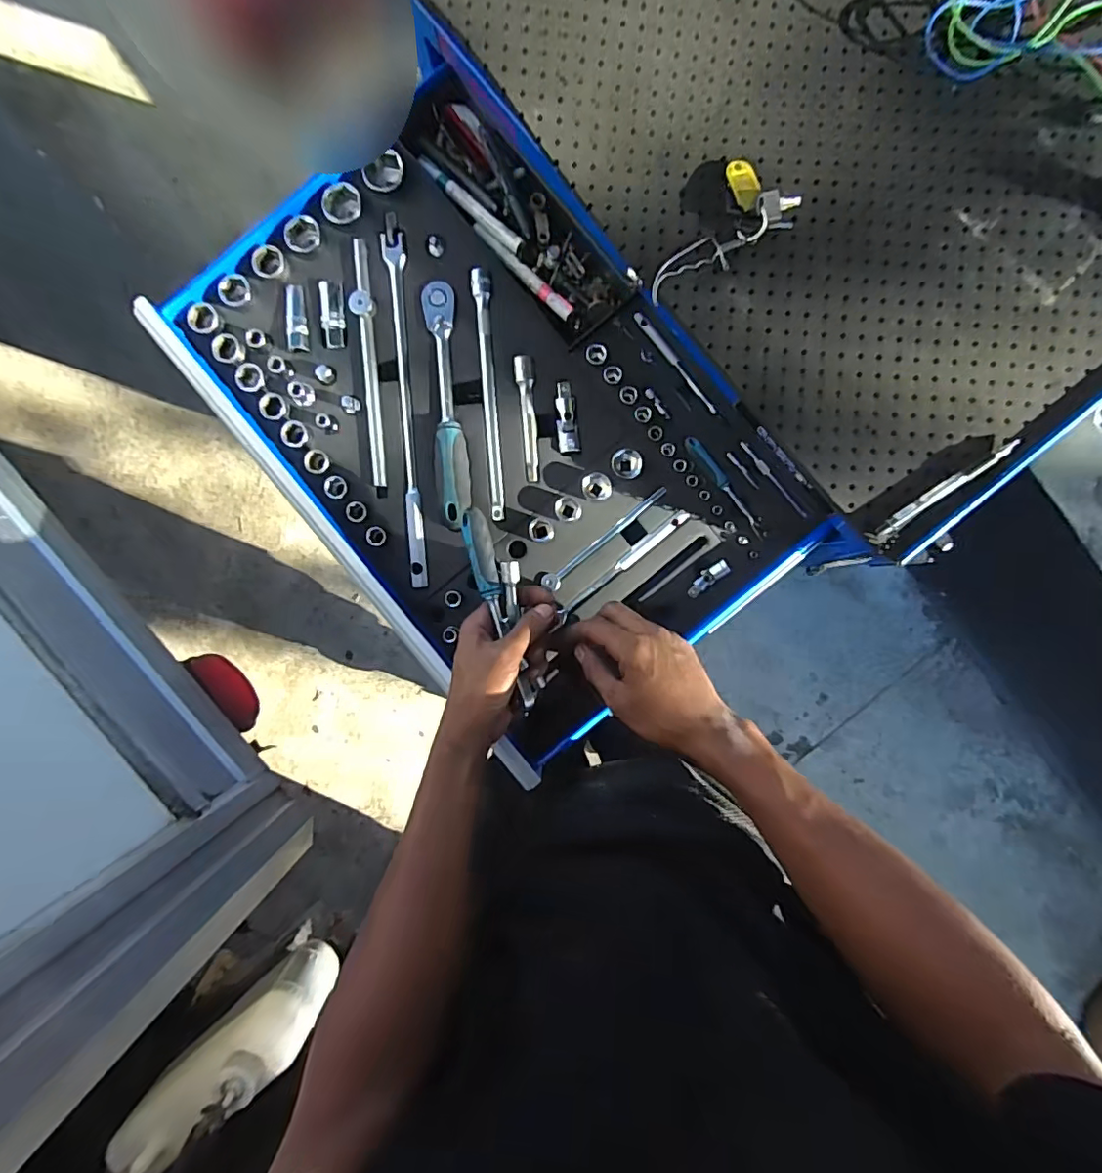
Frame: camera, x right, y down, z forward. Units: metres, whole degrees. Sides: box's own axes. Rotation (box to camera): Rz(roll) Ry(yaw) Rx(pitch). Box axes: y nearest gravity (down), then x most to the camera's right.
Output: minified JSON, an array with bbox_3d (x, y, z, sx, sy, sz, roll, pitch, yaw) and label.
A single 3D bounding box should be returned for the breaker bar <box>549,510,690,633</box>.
[{"bbox_3d":[0.070,-0.019,0.558,0.173,0.015,0.014,-40,90,4],"label":"breaker bar"}]

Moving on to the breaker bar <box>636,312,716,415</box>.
[{"bbox_3d":[0.126,-0.227,0.555,0.010,0.006,0.127,-38,89,3],"label":"breaker bar"}]

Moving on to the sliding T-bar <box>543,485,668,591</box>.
[{"bbox_3d":[0.056,-0.047,0.552,0.153,0.013,0.017,-37,91,4],"label":"sliding T-bar"}]

